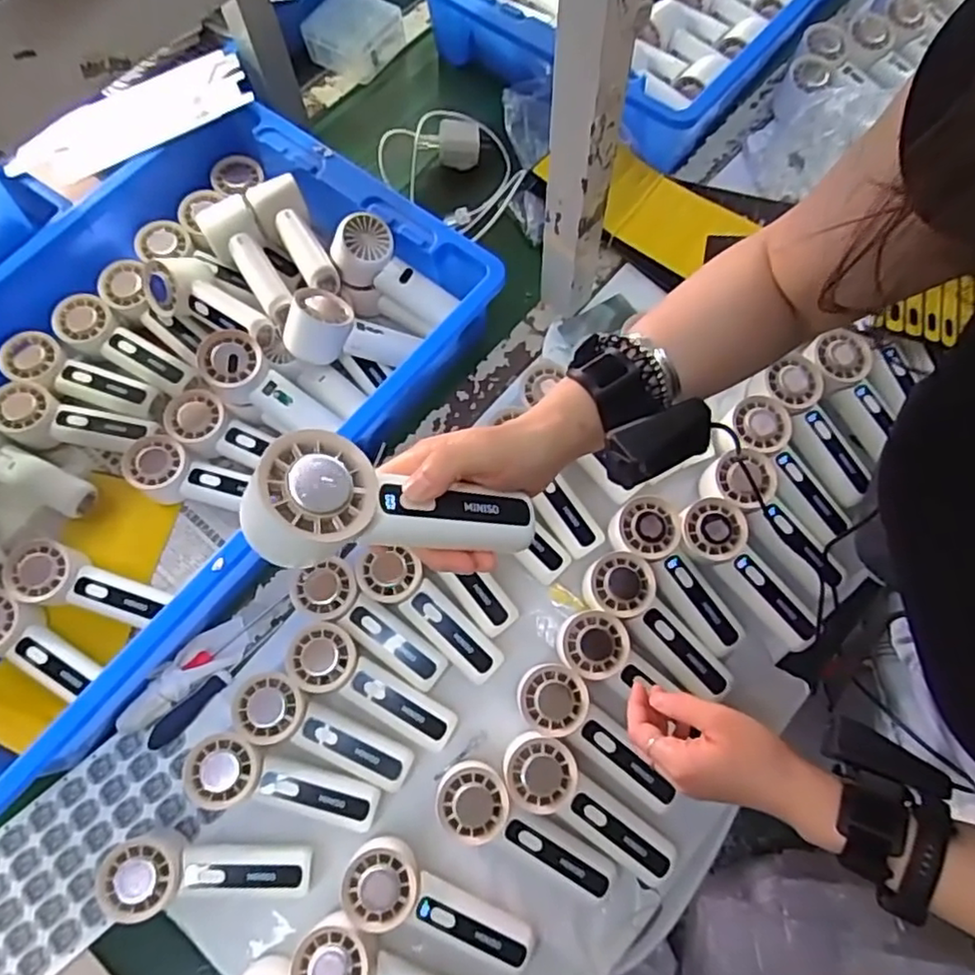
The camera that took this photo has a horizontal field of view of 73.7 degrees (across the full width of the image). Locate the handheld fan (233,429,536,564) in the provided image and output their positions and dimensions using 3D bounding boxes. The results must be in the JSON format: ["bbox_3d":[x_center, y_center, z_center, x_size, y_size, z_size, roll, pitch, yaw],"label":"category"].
[{"bbox_3d":[-0.046,0.013,0.342,0.154,0.033,0.060,7,65,-34],"label":"handheld fan"}]

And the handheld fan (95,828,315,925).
[{"bbox_3d":[-0.221,0.302,0.517,0.153,0.054,0.054,-7,70,0],"label":"handheld fan"}]

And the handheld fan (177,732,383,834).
[{"bbox_3d":[-0.164,0.248,0.540,0.165,0.045,0.054,18,71,-7],"label":"handheld fan"}]

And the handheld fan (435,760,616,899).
[{"bbox_3d":[0.031,0.278,0.528,0.163,0.044,0.055,30,74,-2],"label":"handheld fan"}]

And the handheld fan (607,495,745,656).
[{"bbox_3d":[0.173,0.080,0.592,0.059,0.033,0.158,-36,88,-10],"label":"handheld fan"}]

